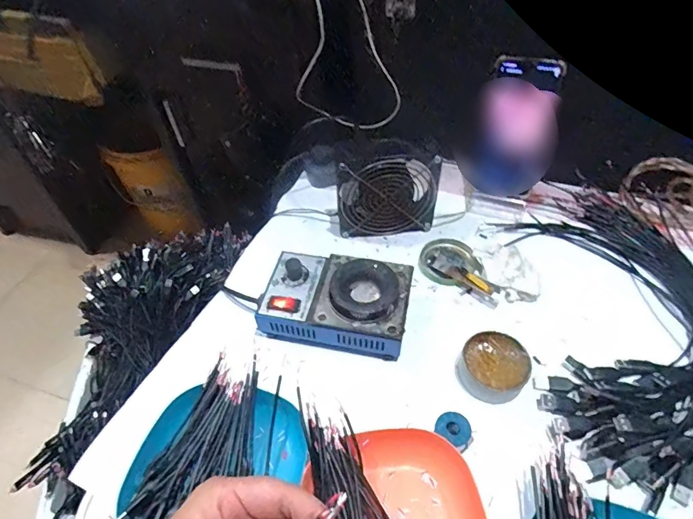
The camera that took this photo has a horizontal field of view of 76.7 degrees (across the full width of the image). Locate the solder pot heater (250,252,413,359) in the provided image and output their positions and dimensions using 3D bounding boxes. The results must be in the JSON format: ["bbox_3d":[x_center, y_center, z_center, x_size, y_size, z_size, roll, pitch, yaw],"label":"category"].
[{"bbox_3d":[-0.010,0.043,0.467,0.148,0.065,0.095,8,51,10],"label":"solder pot heater"}]

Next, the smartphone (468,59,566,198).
[{"bbox_3d":[0.214,-0.163,0.555,0.083,0.164,0.006,11,27,8],"label":"smartphone"}]

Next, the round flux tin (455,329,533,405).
[{"bbox_3d":[0.144,0.105,0.428,0.062,0.025,0.063,-2,50,2],"label":"round flux tin"}]

